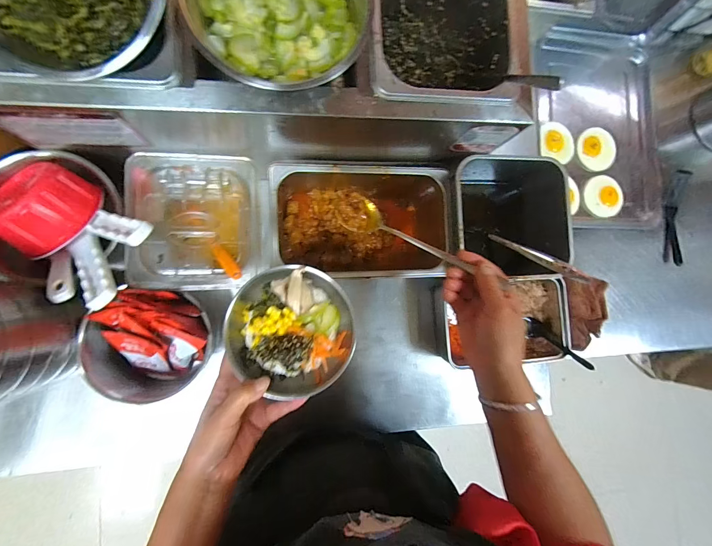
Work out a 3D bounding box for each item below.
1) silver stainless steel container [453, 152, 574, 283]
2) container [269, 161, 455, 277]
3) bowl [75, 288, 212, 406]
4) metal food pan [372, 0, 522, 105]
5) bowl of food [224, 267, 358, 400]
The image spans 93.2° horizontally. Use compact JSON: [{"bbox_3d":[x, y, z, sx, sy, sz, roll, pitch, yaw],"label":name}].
[{"bbox_3d":[0.222,-0.076,0.537,0.180,0.119,0.183,-7,87,-9],"label":"silver stainless steel container"},{"bbox_3d":[0.002,-0.075,0.521,0.257,0.098,0.165,4,85,-9],"label":"container"},{"bbox_3d":[-0.275,0.092,0.463,0.158,0.107,0.141,-41,93,-10],"label":"bowl"},{"bbox_3d":[0.096,-0.270,0.407,0.169,0.085,0.161,-1,86,-9],"label":"metal food pan"},{"bbox_3d":[-0.071,0.067,0.375,0.131,0.049,0.143,1,86,-9],"label":"bowl of food"}]

